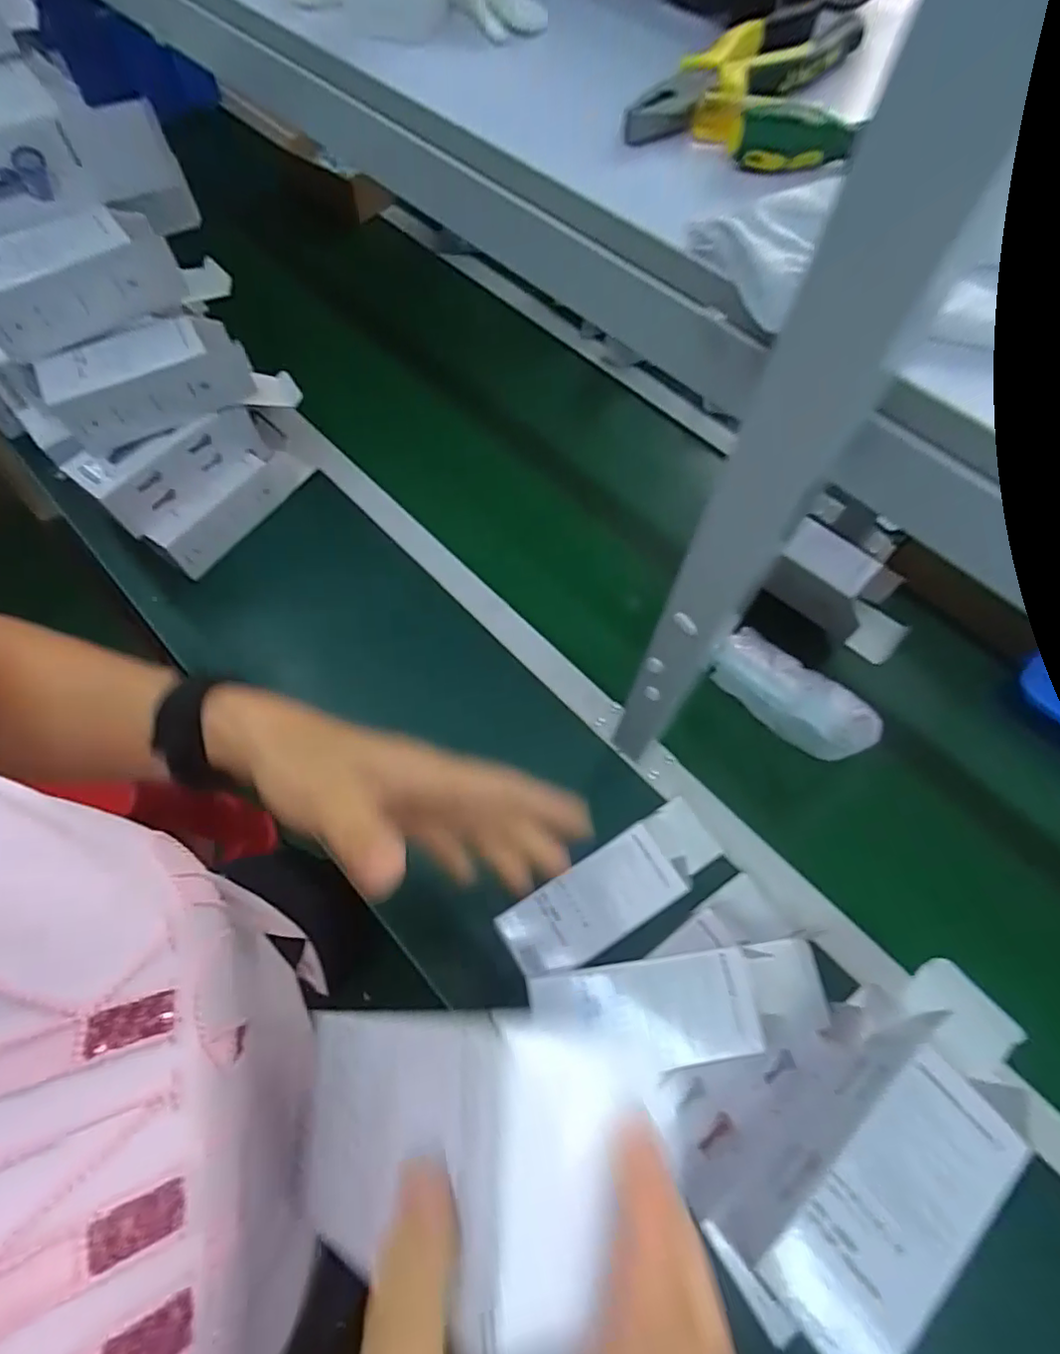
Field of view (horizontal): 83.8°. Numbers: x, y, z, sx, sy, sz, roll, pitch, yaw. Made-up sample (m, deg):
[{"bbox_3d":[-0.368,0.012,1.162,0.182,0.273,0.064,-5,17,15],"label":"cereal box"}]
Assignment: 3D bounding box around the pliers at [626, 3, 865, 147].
[{"bbox_3d":[0.125,-0.349,0.340,0.182,0.020,0.052,-40,70,-18],"label":"pliers"}]

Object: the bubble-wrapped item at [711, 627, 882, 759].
[{"bbox_3d":[0.289,0.018,0.655,0.176,0.068,0.064,39,70,17],"label":"bubble-wrapped item"}]

